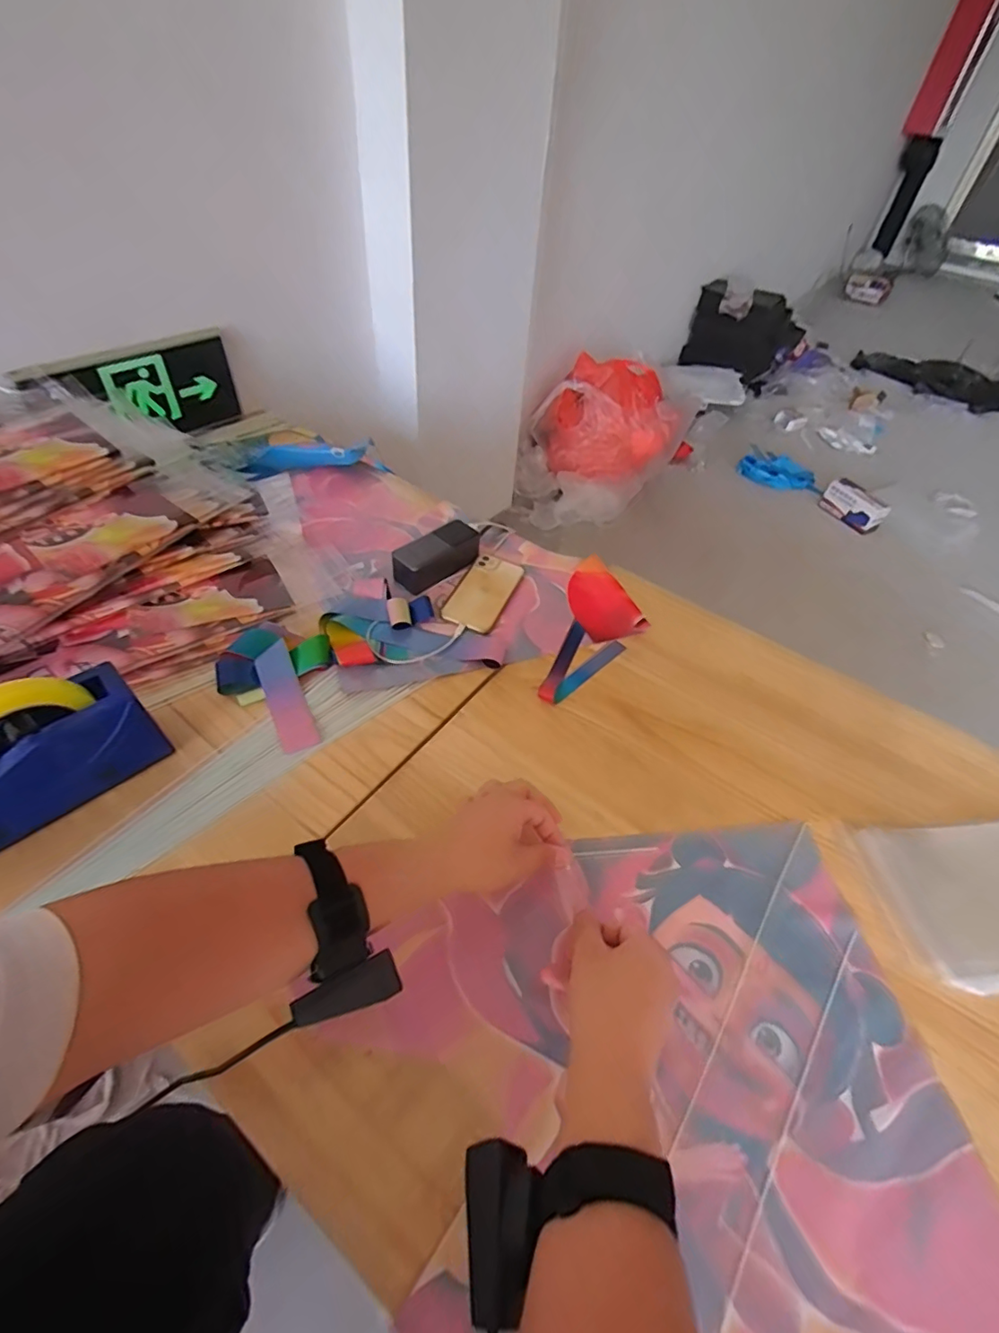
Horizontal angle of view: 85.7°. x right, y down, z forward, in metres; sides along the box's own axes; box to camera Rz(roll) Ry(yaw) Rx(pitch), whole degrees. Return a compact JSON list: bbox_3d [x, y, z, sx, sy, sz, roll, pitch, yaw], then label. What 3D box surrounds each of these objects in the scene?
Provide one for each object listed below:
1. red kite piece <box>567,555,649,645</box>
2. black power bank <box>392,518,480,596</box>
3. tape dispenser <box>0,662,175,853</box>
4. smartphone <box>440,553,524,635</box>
[{"bbox_3d":[0.145,-0.099,0.794,0.085,0.024,0.155,-14,51,-17],"label":"red kite piece"},{"bbox_3d":[-0.090,-0.162,0.796,0.137,0.057,0.056,-33,59,-30],"label":"black power bank"},{"bbox_3d":[-0.428,0.084,0.480,0.060,0.131,0.202,35,54,23],"label":"tape dispenser"},{"bbox_3d":[-0.021,-0.109,0.780,0.076,0.009,0.150,26,55,5],"label":"smartphone"}]

